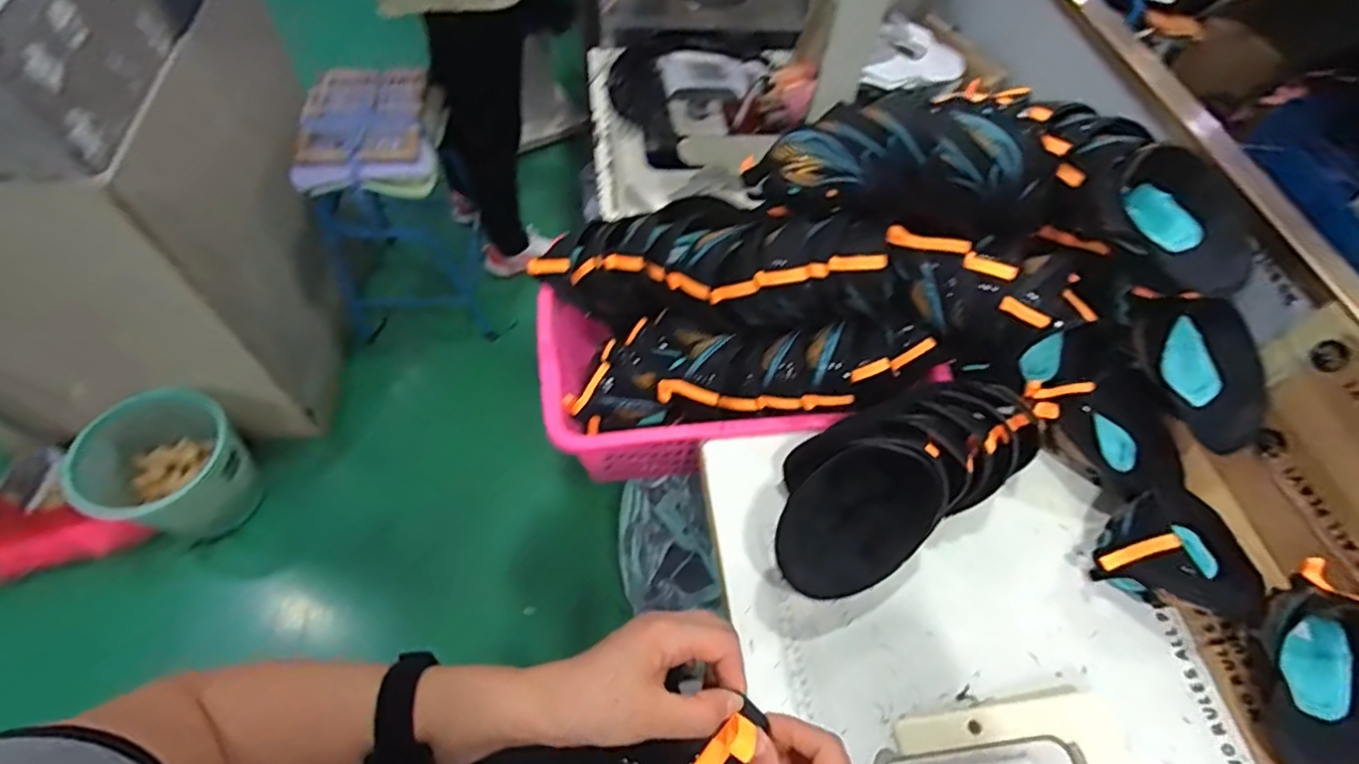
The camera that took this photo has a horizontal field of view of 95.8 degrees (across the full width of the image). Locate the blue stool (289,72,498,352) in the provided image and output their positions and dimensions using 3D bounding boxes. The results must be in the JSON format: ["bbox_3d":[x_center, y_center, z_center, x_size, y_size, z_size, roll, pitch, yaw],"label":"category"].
[{"bbox_3d":[-0.653,-0.393,1.436,0.291,0.553,0.327,-4,58,-7],"label":"blue stool"}]

